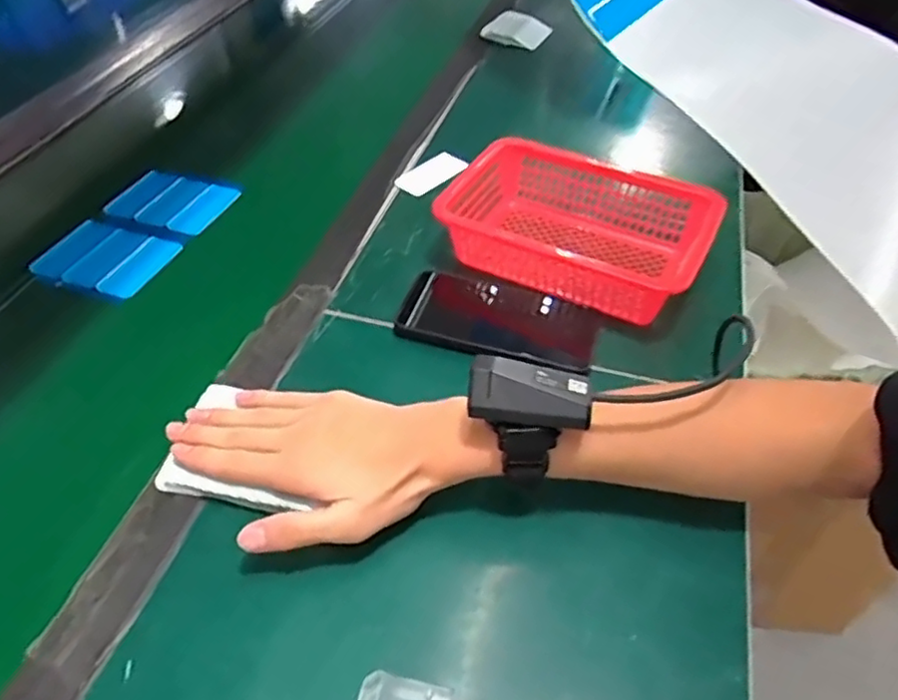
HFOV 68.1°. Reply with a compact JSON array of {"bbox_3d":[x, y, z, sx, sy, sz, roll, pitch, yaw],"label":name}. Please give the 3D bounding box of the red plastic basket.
[{"bbox_3d":[0.106,-0.110,0.587,0.220,0.056,0.143,22,51,21],"label":"red plastic basket"}]

